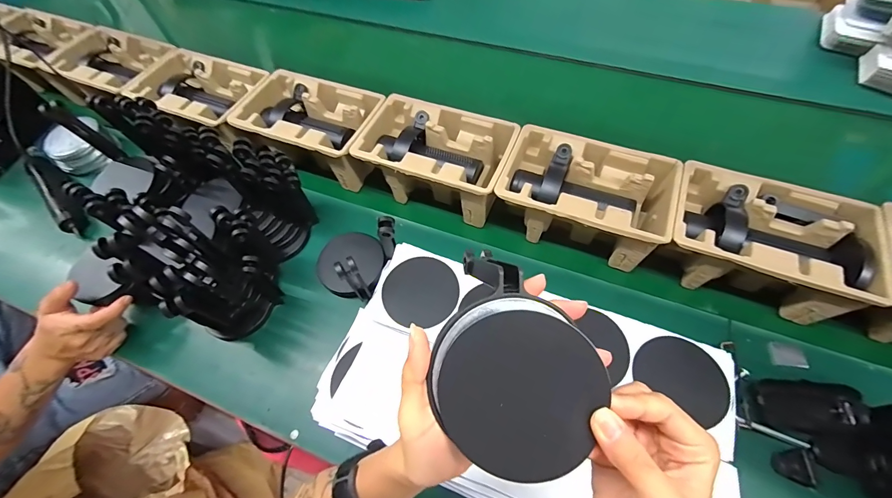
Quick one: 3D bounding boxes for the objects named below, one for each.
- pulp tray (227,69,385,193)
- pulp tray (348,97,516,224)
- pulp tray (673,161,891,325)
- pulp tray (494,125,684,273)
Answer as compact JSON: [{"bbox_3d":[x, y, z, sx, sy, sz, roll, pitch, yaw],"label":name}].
[{"bbox_3d":[-0.233,-0.211,0.655,0.231,0.096,0.149,18,58,8],"label":"pulp tray"},{"bbox_3d":[-0.019,-0.144,0.603,0.229,0.099,0.142,21,58,10],"label":"pulp tray"},{"bbox_3d":[0.403,-0.007,0.495,0.221,0.105,0.150,19,58,9],"label":"pulp tray"},{"bbox_3d":[0.194,-0.075,0.548,0.223,0.105,0.145,21,58,10],"label":"pulp tray"}]

